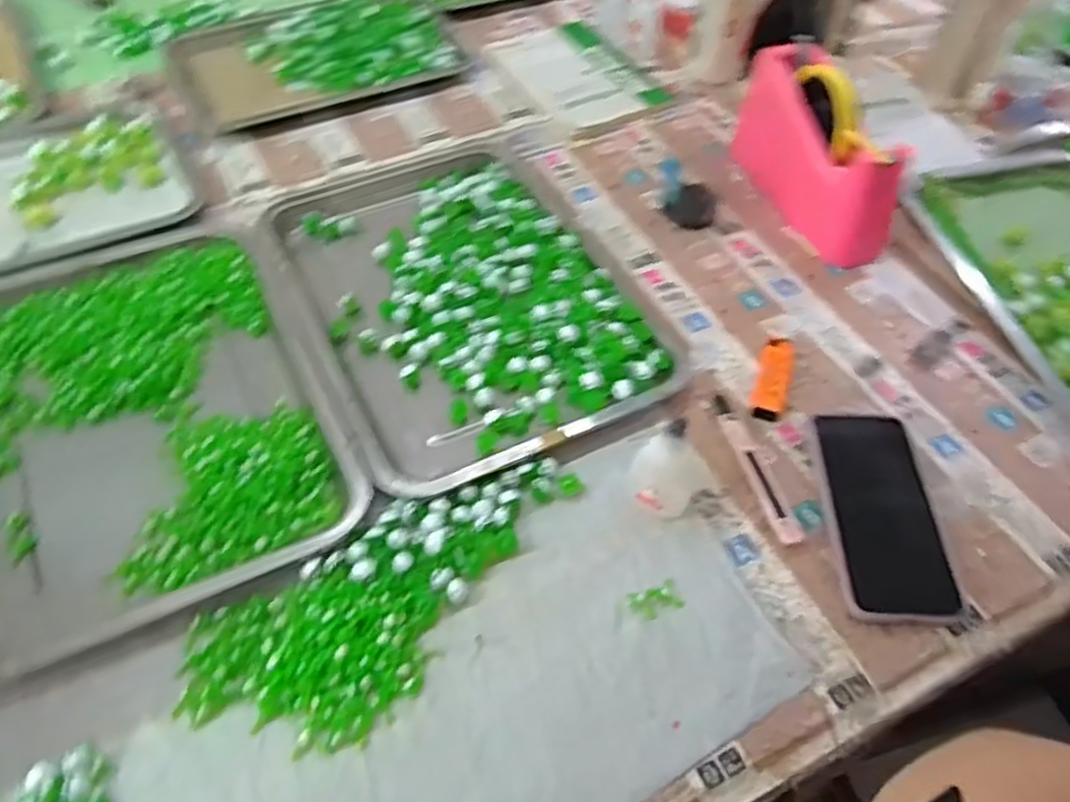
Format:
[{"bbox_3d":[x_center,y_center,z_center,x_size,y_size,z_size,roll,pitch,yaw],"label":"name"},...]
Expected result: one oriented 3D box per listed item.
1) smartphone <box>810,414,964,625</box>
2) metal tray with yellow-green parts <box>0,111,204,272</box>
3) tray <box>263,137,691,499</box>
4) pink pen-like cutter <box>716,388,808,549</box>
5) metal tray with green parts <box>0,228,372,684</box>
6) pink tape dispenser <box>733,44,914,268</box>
[{"bbox_3d":[0.237,0.073,0.526,0.074,0.010,0.157,3,53,-1],"label":"smartphone"},{"bbox_3d":[-0.488,-0.195,0.711,0.299,0.023,0.200,-24,58,-20],"label":"metal tray with yellow-green parts"},{"bbox_3d":[-0.065,-0.105,0.653,0.265,0.021,0.372,-21,57,-18],"label":"tray"},{"bbox_3d":[0.158,0.045,0.555,0.019,0.009,0.128,-11,54,-11],"label":"pink pen-like cutter"},{"bbox_3d":[-0.304,-0.002,0.568,0.262,0.019,0.352,-22,57,-19],"label":"metal tray with green parts"},{"bbox_3d":[0.260,-0.228,0.714,0.061,0.102,0.202,-14,55,-13],"label":"pink tape dispenser"}]

